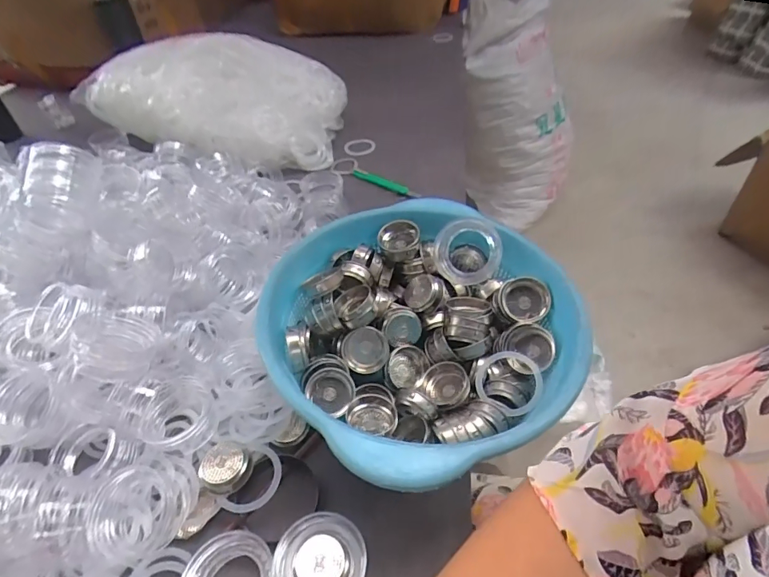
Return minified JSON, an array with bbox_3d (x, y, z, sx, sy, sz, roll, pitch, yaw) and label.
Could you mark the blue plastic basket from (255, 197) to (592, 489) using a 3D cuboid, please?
[{"bbox_3d":[0.035,0.041,0.428,0.258,0.098,0.266,-3,45,3],"label":"blue plastic basket"}]

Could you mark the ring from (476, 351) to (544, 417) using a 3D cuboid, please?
[{"bbox_3d":[0.113,0.085,0.410,0.062,0.010,0.058,-18,53,25],"label":"ring"}]

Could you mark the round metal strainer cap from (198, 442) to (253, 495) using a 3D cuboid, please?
[{"bbox_3d":[-0.138,0.156,0.392,0.040,0.015,0.042,29,37,-11],"label":"round metal strainer cap"}]

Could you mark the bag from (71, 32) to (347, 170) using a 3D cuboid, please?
[{"bbox_3d":[-0.331,-0.363,0.856,0.475,0.150,0.222,13,48,18],"label":"bag"}]

